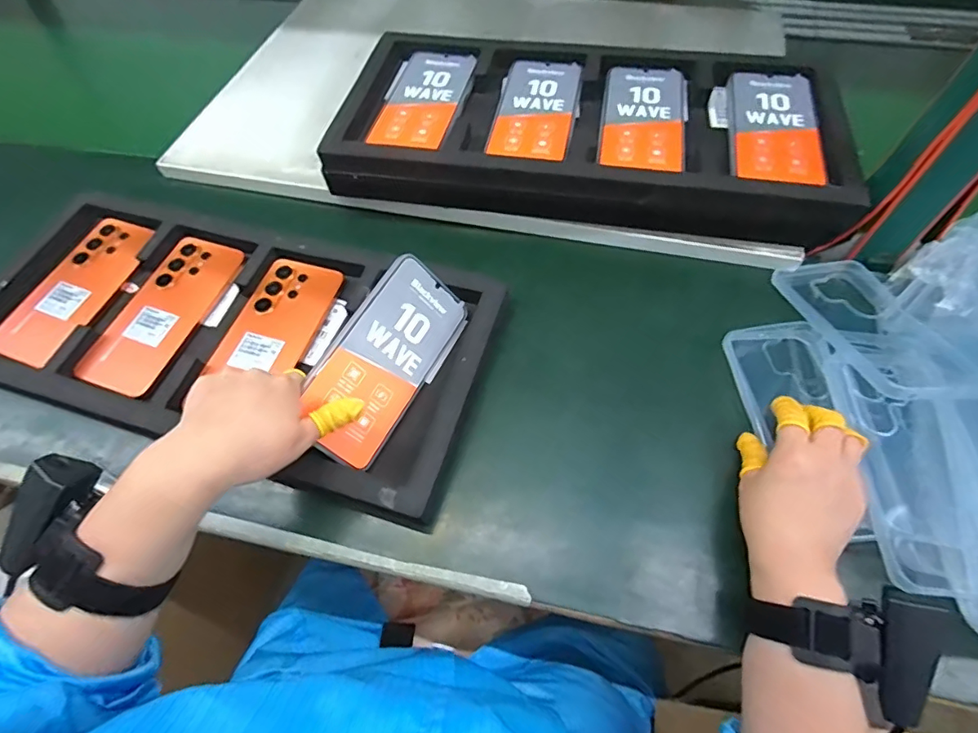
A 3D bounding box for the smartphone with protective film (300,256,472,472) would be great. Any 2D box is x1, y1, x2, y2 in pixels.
[{"bbox_3d":[-0.082,-0.006,0.407,0.007,0.083,0.166,-6,48,54],"label":"smartphone with protective film"}]

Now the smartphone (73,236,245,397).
[{"bbox_3d":[-0.309,-0.054,0.477,0.075,0.012,0.169,15,61,12],"label":"smartphone"}]

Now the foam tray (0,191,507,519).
[{"bbox_3d":[-0.235,-0.038,0.459,0.470,0.030,0.227,17,61,13],"label":"foam tray"}]

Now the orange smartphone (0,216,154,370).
[{"bbox_3d":[-0.402,-0.079,0.490,0.079,0.009,0.170,17,61,12],"label":"orange smartphone"}]

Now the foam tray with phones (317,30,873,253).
[{"bbox_3d":[0.092,-0.242,0.522,0.488,0.066,0.228,9,60,8],"label":"foam tray with phones"}]

